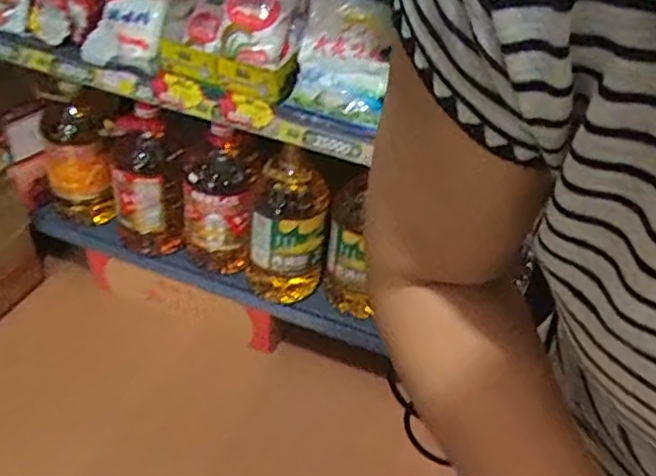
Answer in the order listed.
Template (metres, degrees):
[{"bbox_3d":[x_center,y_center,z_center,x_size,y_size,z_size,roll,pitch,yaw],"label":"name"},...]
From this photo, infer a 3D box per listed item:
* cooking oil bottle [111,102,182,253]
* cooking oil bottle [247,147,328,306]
[{"bbox_3d":[-0.381,-0.106,1.415,0.145,0.313,0.102,-3,42,-9],"label":"cooking oil bottle"},{"bbox_3d":[-0.080,-0.020,1.325,0.154,0.305,0.114,2,41,-4],"label":"cooking oil bottle"}]

